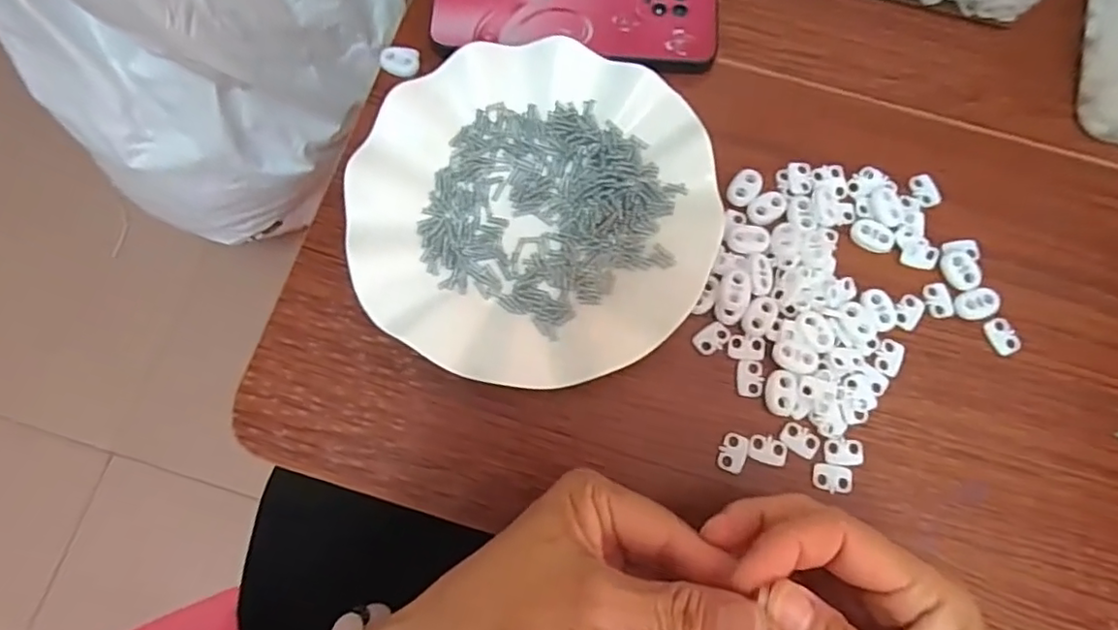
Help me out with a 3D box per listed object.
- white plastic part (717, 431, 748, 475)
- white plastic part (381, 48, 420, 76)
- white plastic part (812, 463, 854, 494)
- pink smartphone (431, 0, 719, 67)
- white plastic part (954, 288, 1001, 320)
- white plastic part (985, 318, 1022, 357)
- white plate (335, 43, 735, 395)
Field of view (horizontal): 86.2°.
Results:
[{"bbox_3d":[0.086,0.068,0.294,0.013,0.004,0.019,19,77,4],"label":"white plastic part"},{"bbox_3d":[-0.092,-0.147,0.346,0.021,0.004,0.018,11,76,2],"label":"white plastic part"},{"bbox_3d":[0.135,0.080,0.292,0.019,0.004,0.013,10,76,2],"label":"white plastic part"},{"bbox_3d":[0.011,-0.184,0.350,0.162,0.008,0.078,3,76,0],"label":"pink smartphone"},{"bbox_3d":[0.219,-0.006,0.313,0.022,0.006,0.015,-13,77,-4],"label":"white plastic part"},{"bbox_3d":[0.231,0.012,0.312,0.013,0.004,0.020,-29,78,-7],"label":"white plastic part"},{"bbox_3d":[-0.013,-0.057,0.311,0.180,0.023,0.182,0,76,0],"label":"white plate"}]

